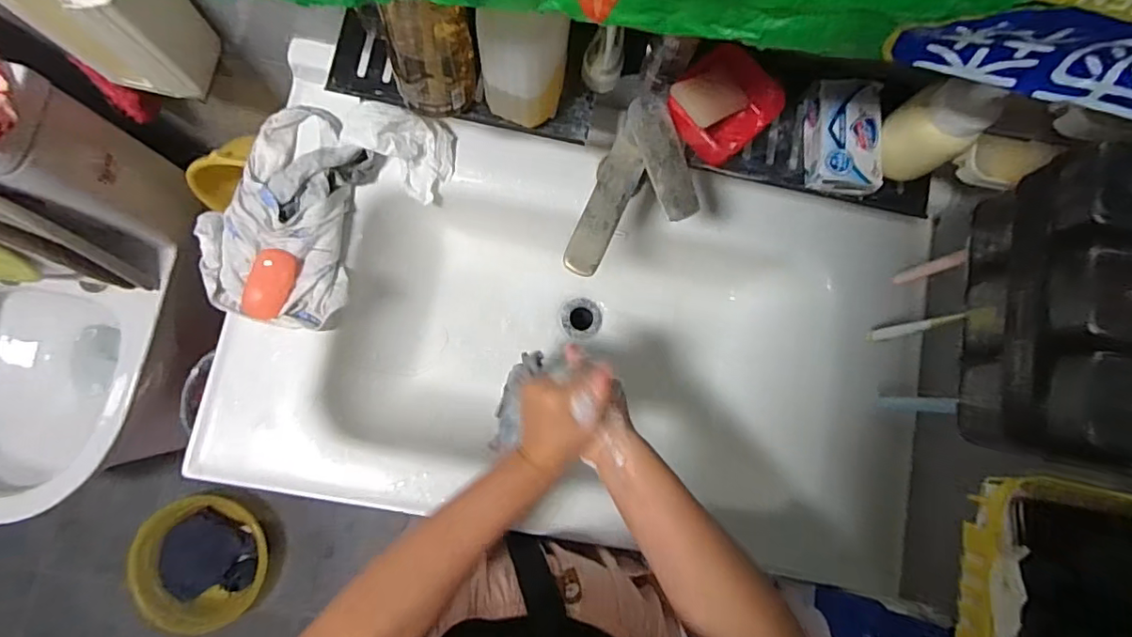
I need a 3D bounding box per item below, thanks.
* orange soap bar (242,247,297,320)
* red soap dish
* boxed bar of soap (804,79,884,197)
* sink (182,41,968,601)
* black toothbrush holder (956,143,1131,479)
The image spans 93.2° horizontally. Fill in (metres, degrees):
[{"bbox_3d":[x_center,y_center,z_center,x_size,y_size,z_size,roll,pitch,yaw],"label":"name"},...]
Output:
[{"bbox_3d":[-0.320,-0.036,0.581,0.040,0.025,0.077,24,82,-2],"label":"orange soap bar"},{"bbox_3d":[0.146,-0.198,0.501,0.102,0.040,0.086,-41,88,-8],"label":"red soap dish"},{"bbox_3d":[0.264,-0.169,0.505,0.060,0.041,0.099,6,83,-4],"label":"boxed bar of soap"},{"bbox_3d":[0.030,0.019,0.684,0.785,0.205,0.462,12,82,-4],"label":"sink"},{"bbox_3d":[0.364,-0.003,0.394,0.077,0.116,0.212,14,82,-3],"label":"black toothbrush holder"}]

